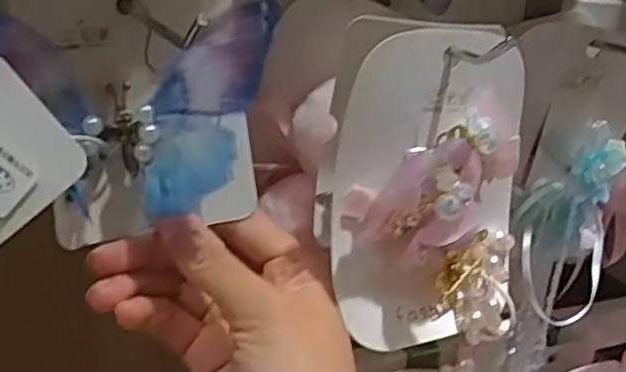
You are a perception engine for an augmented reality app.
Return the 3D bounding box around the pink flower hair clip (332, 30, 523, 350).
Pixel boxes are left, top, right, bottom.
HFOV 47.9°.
[{"bbox_3d":[0.049,0.002,0.258,0.084,0.112,0.027,-7,15,-26],"label":"pink flower hair clip"}]

